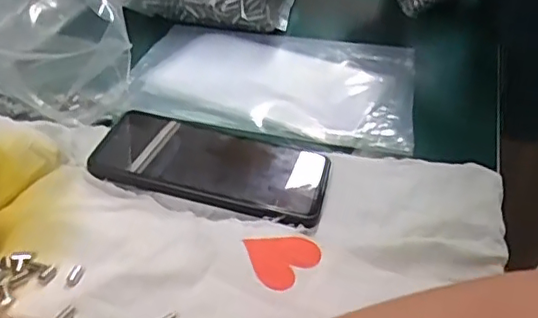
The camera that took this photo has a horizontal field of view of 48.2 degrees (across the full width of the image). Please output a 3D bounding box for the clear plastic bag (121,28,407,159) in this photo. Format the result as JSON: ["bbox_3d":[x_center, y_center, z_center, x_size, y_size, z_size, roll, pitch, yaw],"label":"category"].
[{"bbox_3d":[0.005,-0.082,0.566,0.260,0.012,0.191,12,35,8],"label":"clear plastic bag"}]

